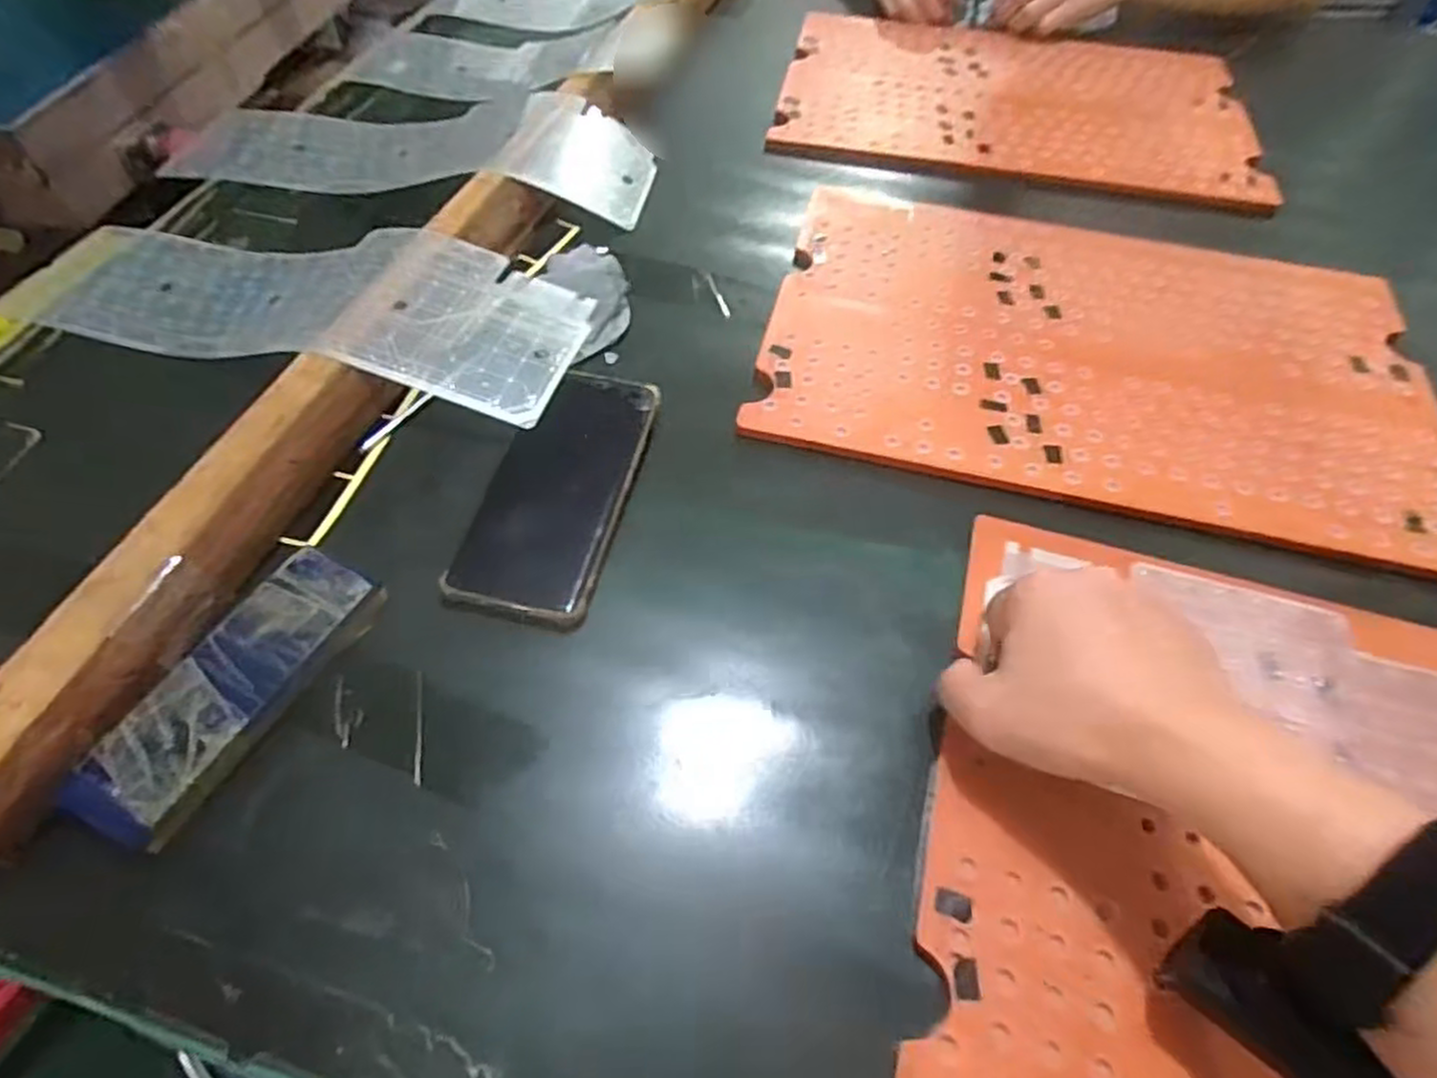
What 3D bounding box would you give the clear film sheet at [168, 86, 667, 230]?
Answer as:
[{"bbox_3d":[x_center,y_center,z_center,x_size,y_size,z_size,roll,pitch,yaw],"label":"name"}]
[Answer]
[{"bbox_3d":[-0.263,-0.324,0.609,0.414,0.036,0.149,3,56,0],"label":"clear film sheet"}]

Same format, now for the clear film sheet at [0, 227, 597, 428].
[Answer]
[{"bbox_3d":[-0.283,-0.161,0.495,0.390,0.038,0.133,11,56,6],"label":"clear film sheet"}]

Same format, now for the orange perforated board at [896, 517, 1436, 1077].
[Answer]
[{"bbox_3d":[0.305,0.144,0.312,0.415,0.013,0.281,15,57,9],"label":"orange perforated board"}]

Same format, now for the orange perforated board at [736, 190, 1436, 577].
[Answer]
[{"bbox_3d":[0.252,-0.133,0.507,0.419,0.005,0.281,12,56,7],"label":"orange perforated board"}]

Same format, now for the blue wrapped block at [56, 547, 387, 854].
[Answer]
[{"bbox_3d":[-0.225,0.069,0.348,0.053,0.022,0.143,25,59,15],"label":"blue wrapped block"}]

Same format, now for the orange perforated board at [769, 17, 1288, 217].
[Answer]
[{"bbox_3d":[0.279,-0.425,0.707,0.417,0.007,0.278,10,56,5],"label":"orange perforated board"}]

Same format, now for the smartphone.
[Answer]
[{"bbox_3d":[-0.090,-0.030,0.422,0.077,0.018,0.165,12,56,6],"label":"smartphone"}]

